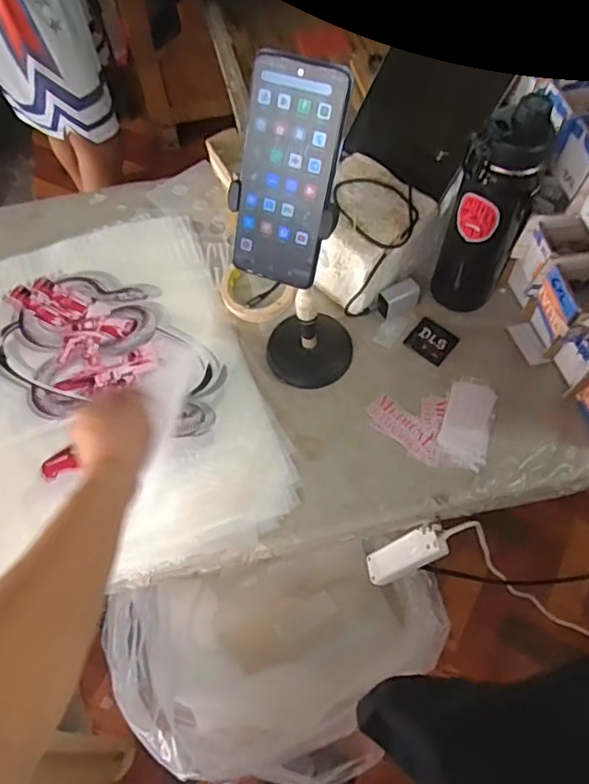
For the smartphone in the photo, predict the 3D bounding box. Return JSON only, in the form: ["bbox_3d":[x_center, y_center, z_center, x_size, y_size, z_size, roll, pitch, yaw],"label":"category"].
[{"bbox_3d":[-0.006,-0.169,0.456,0.075,0.172,0.010,23,37,15],"label":"smartphone"}]

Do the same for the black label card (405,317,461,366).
[{"bbox_3d":[0.180,-0.067,0.750,0.057,0.004,0.054,36,73,21],"label":"black label card"}]

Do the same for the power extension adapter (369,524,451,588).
[{"bbox_3d":[0.147,0.218,0.755,0.022,0.134,0.046,11,53,-36],"label":"power extension adapter"}]

